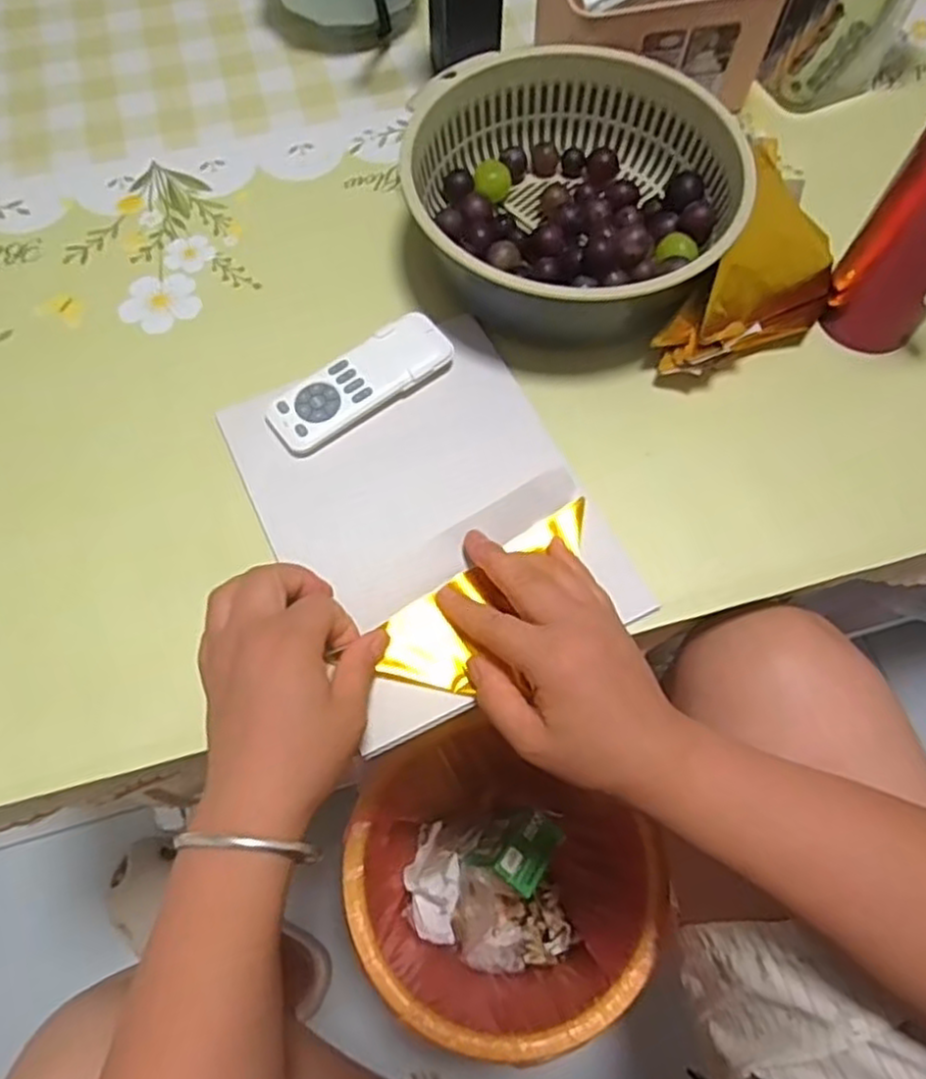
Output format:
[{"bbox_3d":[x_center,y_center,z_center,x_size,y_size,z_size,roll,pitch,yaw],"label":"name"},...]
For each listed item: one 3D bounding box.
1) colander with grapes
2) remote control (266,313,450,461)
[{"bbox_3d":[0.072,-0.233,0.505,0.210,0.079,0.207,-5,67,-3],"label":"colander with grapes"},{"bbox_3d":[-0.066,-0.101,0.481,0.128,0.016,0.045,-38,72,-15],"label":"remote control"}]

